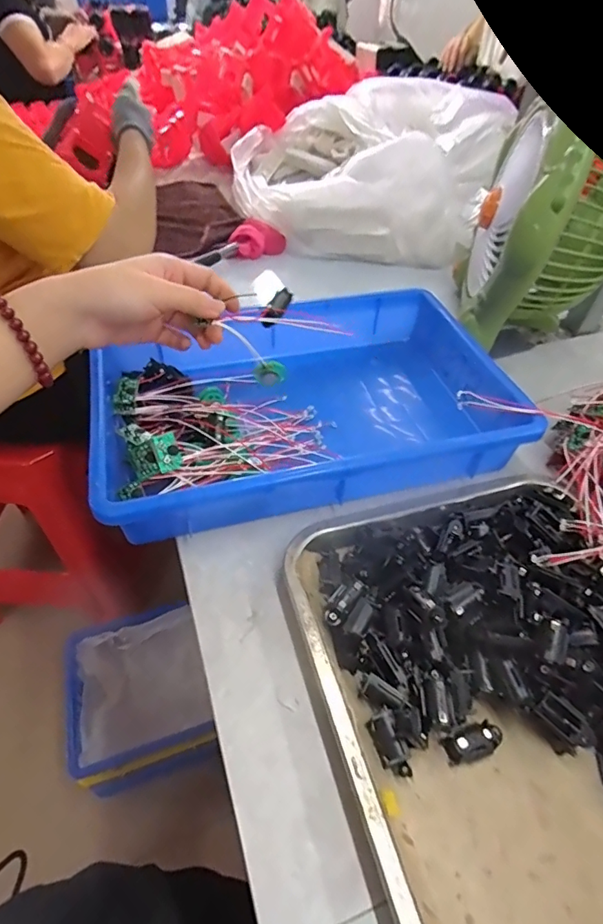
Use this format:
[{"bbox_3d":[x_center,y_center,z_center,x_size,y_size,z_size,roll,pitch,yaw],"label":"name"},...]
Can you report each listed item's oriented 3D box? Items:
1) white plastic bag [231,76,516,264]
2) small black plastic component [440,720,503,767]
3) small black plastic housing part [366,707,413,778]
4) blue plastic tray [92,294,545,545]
[{"bbox_3d":[0.092,-0.536,0.841,0.431,0.138,0.494,4,47,2],"label":"white plastic bag"},{"bbox_3d":[0.103,0.165,0.282,0.036,0.016,0.017,-13,49,-14],"label":"small black plastic component"},{"bbox_3d":[0.051,0.166,0.279,0.015,0.017,0.034,-16,50,-17],"label":"small black plastic housing part"},{"bbox_3d":[0.010,-0.065,0.463,0.385,0.061,0.244,-11,48,-12],"label":"blue plastic tray"}]

